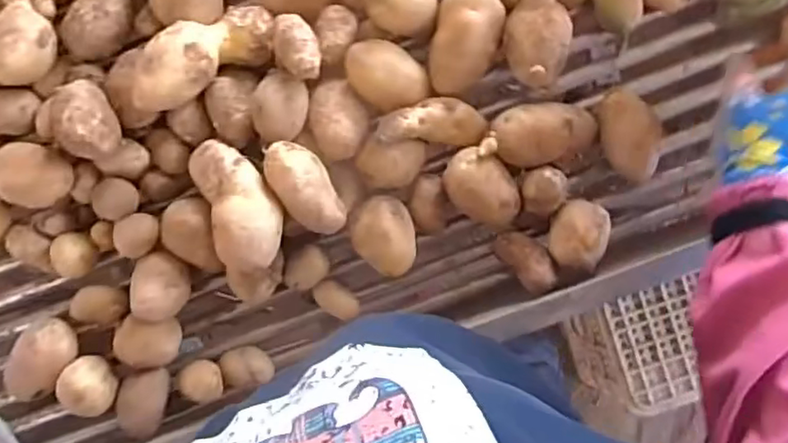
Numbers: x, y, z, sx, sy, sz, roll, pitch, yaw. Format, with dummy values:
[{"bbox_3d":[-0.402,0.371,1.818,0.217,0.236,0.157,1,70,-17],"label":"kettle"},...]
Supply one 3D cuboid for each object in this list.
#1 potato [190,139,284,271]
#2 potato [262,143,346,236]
[{"bbox_3d":[-0.147,-0.018,0.586,0.065,0.067,0.125,-25,90,-2],"label":"potato"},{"bbox_3d":[-0.083,-0.032,0.586,0.048,0.046,0.093,-37,90,-2],"label":"potato"}]

